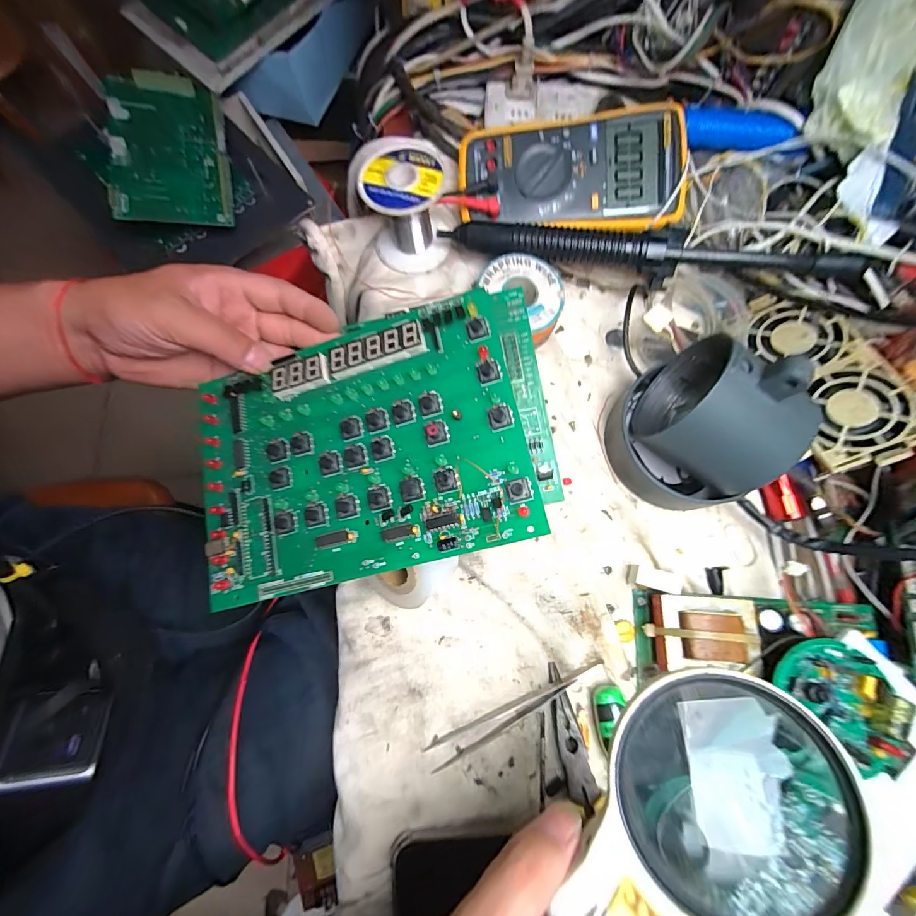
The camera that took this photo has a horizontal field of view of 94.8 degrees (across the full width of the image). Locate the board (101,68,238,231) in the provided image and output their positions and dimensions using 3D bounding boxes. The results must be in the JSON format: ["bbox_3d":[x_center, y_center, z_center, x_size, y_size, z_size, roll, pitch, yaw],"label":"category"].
[{"bbox_3d":[-0.339,-0.363,0.493,0.119,0.014,0.200,-9,83,-18],"label":"board"}]

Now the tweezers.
[{"bbox_3d":[0.041,0.169,0.277,0.128,0.009,0.017,-23,78,-7],"label":"tweezers"}]

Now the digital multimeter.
[{"bbox_3d":[0.090,-0.230,0.347,0.176,0.030,0.088,-3,95,5],"label":"digital multimeter"}]

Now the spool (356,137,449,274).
[{"bbox_3d":[-0.042,-0.197,0.335,0.061,0.069,0.061,0,76,-1],"label":"spool"}]

